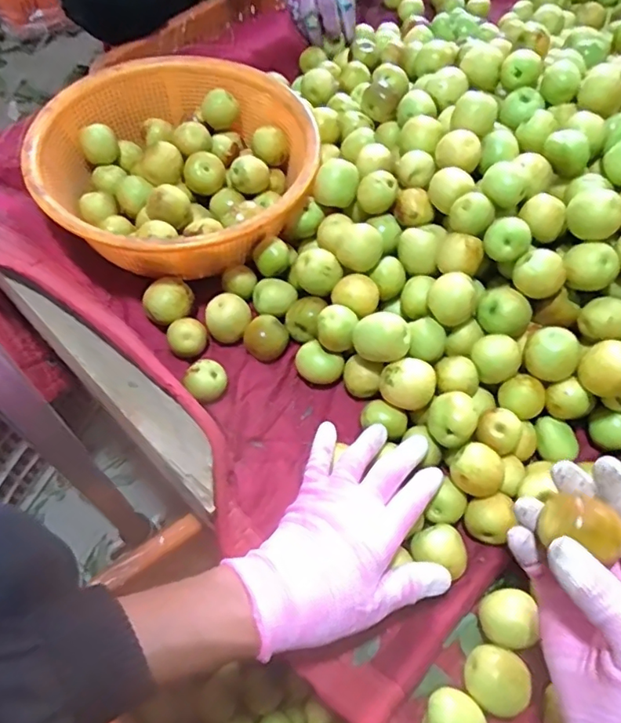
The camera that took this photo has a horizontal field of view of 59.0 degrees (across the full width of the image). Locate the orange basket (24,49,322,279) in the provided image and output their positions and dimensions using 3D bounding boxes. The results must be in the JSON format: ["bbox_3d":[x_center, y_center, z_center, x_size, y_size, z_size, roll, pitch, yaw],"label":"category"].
[{"bbox_3d":[-0.128,-0.192,0.539,0.256,0.073,0.253,2,60,-3],"label":"orange basket"}]

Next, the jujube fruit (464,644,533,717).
[{"bbox_3d":[0.123,0.214,0.369,0.039,0.030,0.040,2,60,-3],"label":"jujube fruit"}]

